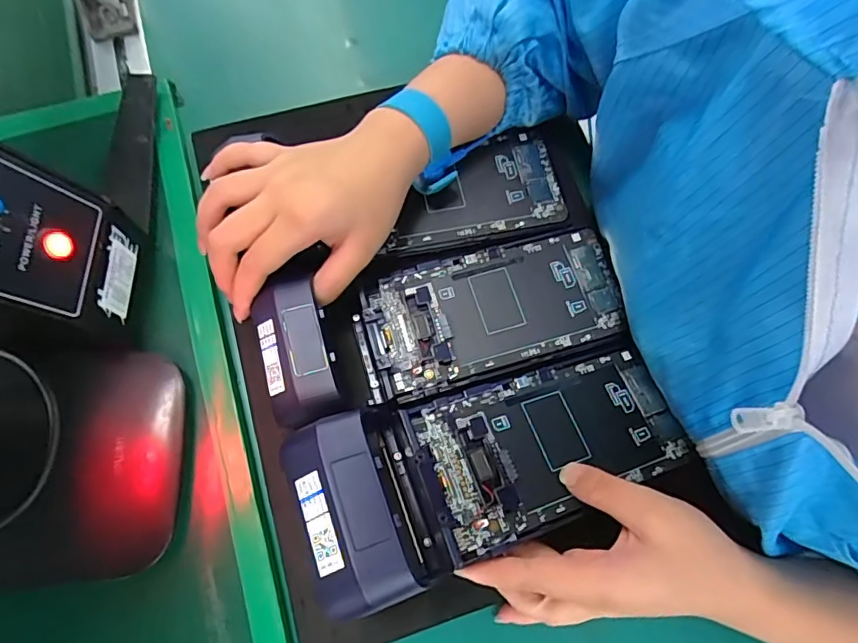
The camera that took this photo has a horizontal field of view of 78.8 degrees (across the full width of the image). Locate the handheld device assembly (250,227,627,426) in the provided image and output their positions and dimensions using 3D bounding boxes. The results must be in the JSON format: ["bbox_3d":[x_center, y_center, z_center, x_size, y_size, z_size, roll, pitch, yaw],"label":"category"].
[{"bbox_3d":[0.011,-0.002,0.318,0.216,0.051,0.081,-14,73,-16],"label":"handheld device assembly"}]

